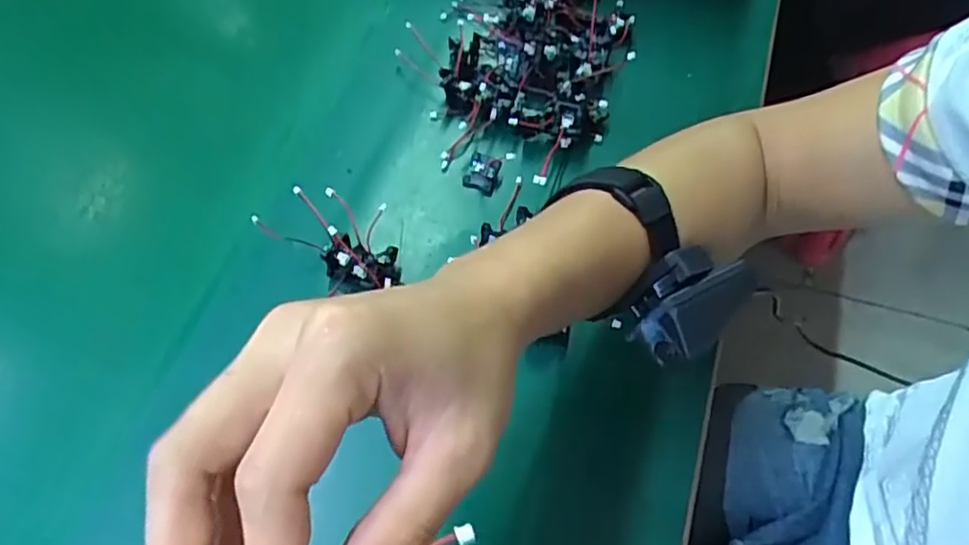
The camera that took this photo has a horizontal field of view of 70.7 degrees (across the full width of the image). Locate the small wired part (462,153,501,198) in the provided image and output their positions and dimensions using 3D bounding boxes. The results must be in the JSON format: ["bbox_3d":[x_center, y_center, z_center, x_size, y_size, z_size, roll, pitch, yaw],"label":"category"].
[{"bbox_3d":[-0.002,-0.068,0.467,0.021,0.015,0.024,14,59,10],"label":"small wired part"}]

